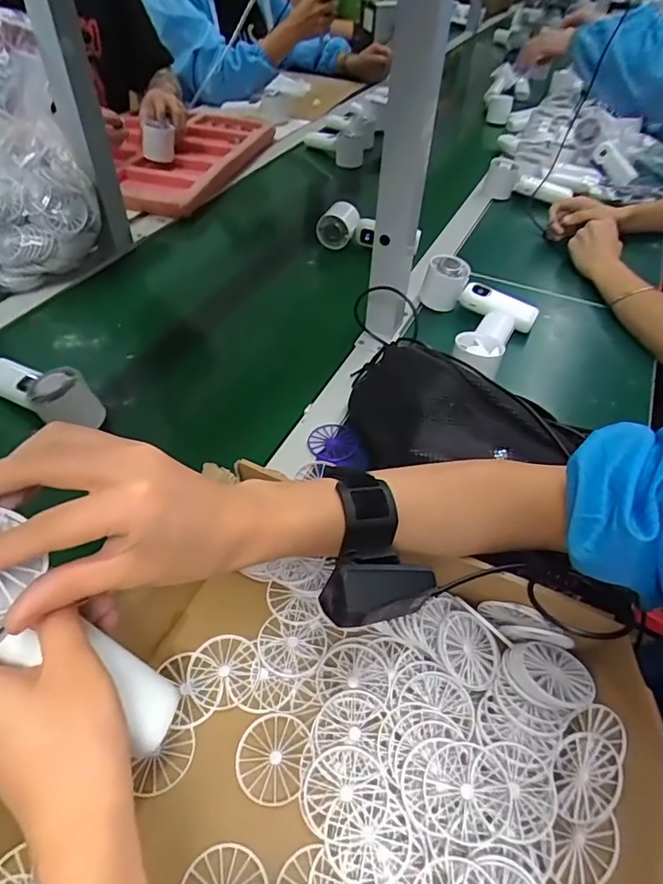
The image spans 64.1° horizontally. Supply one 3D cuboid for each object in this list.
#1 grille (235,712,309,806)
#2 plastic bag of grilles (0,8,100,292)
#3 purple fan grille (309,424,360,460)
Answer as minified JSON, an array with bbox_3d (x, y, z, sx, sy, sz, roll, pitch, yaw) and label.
[{"bbox_3d":[-0.039,0.203,0.342,0.044,0.007,0.049,9,48,4],"label":"grille"},{"bbox_3d":[-0.414,-0.358,0.660,0.159,0.259,0.161,-27,55,-25],"label":"plastic bag of grilles"},{"bbox_3d":[0.001,-0.002,0.537,0.046,0.011,0.049,2,47,-2],"label":"purple fan grille"}]

